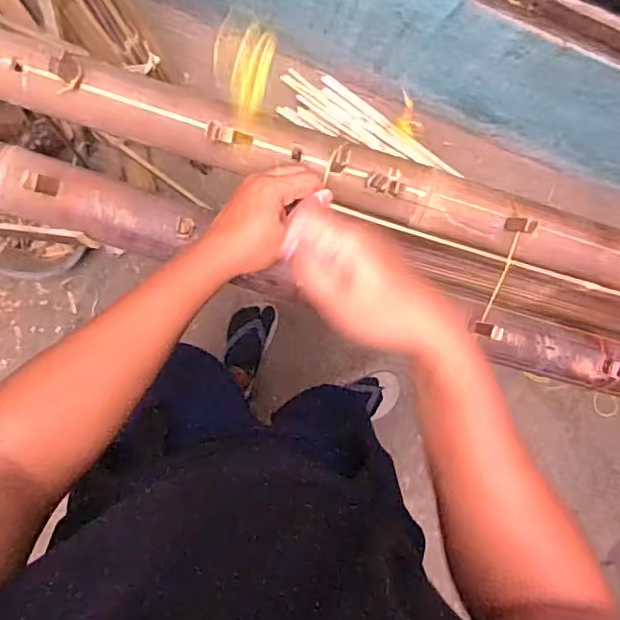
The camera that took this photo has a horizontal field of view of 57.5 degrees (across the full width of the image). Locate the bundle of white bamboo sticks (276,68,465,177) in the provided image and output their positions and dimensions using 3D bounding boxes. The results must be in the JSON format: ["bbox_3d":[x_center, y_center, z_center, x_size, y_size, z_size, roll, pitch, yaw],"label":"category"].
[{"bbox_3d":[0.163,-0.478,1.436,0.481,0.043,0.135,17,94,-7],"label":"bundle of white bamboo sticks"}]

